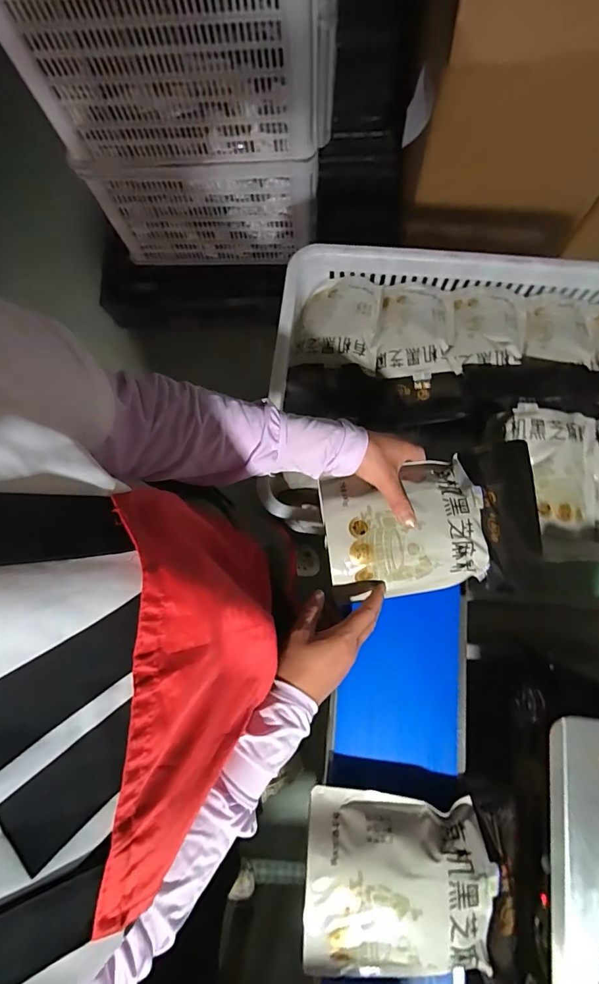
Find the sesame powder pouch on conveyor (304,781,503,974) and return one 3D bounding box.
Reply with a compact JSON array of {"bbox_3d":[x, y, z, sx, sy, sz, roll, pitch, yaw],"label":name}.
[{"bbox_3d":[0.093,0.386,0.414,0.181,0.039,0.155,6,75,1],"label":"sesame powder pouch on conveyor"}]

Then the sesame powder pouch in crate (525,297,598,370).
[{"bbox_3d":[0.398,-0.245,0.661,0.098,0.038,0.127,5,75,1],"label":"sesame powder pouch in crate"}]

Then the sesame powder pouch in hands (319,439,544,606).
[{"bbox_3d":[0.154,0.035,0.486,0.249,0.045,0.154,-9,75,-3],"label":"sesame powder pouch in hands"}]

